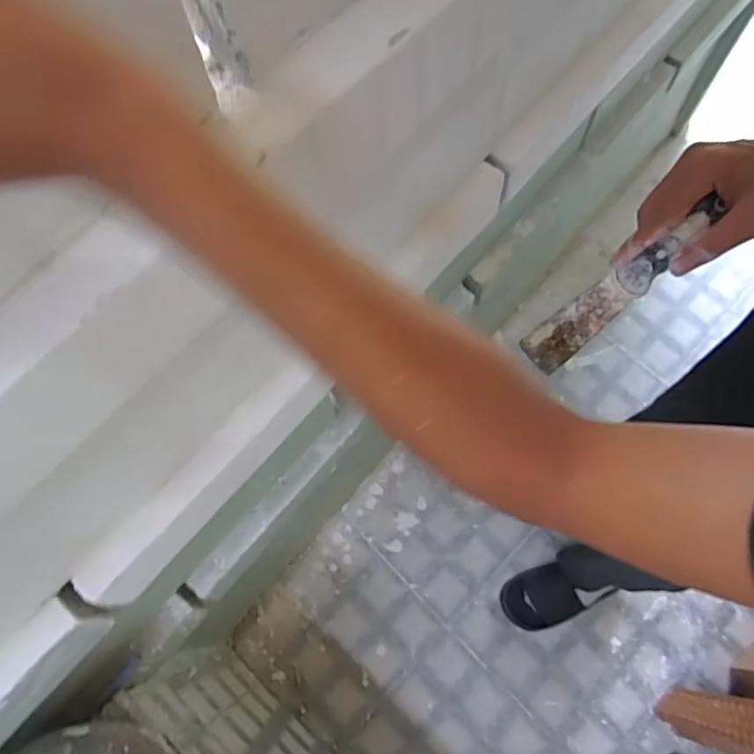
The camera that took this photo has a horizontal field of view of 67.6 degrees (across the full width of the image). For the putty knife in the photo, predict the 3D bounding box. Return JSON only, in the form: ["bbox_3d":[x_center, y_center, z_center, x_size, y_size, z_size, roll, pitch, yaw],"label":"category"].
[{"bbox_3d":[0.188,-0.069,0.436,0.168,0.014,0.032,-43,70,21],"label":"putty knife"}]

